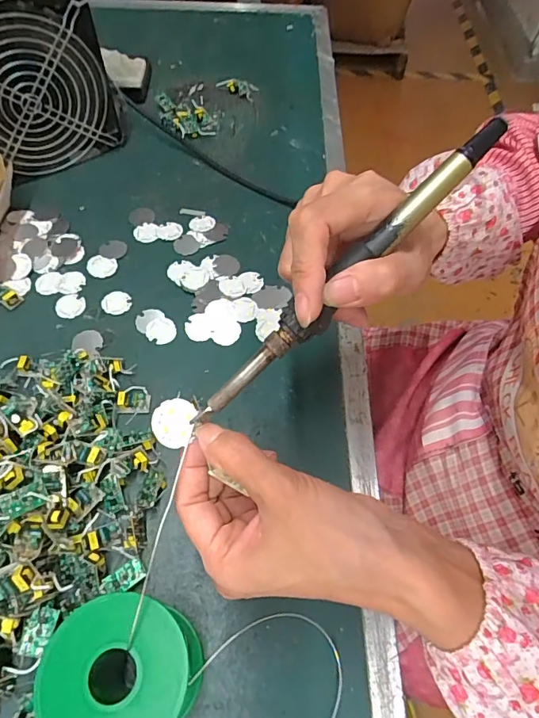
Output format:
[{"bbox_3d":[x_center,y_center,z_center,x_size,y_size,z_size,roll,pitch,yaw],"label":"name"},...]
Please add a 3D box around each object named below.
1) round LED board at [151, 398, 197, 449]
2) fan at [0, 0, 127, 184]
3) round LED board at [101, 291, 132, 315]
[{"bbox_3d":[-0.049,0.032,0.242,0.020,0.004,0.025,22,67,-14],"label":"round LED board"},{"bbox_3d":[-0.225,-0.253,0.435,0.154,0.153,0.052,-29,66,-19],"label":"fan"},{"bbox_3d":[-0.133,-0.050,0.410,0.024,0.004,0.023,2,60,-3],"label":"round LED board"}]

